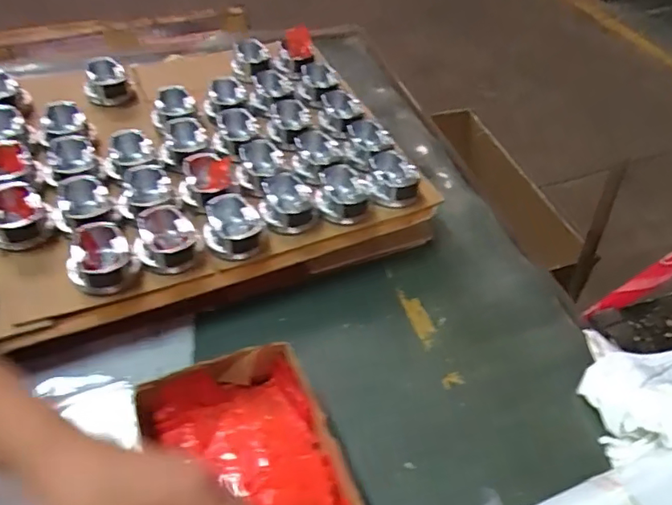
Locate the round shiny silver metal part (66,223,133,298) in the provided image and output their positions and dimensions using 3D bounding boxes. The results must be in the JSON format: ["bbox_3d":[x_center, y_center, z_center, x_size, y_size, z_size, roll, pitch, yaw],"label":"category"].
[{"bbox_3d":[-0.258,0.010,0.581,0.063,0.046,0.069,1,48,-2],"label":"round shiny silver metal part"}]

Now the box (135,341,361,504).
[{"bbox_3d":[-0.077,0.207,0.478,0.166,0.085,0.208,-17,51,-18],"label":"box"}]

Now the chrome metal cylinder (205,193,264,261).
[{"bbox_3d":[-0.121,-0.029,0.631,0.064,0.046,0.063,-7,49,-9],"label":"chrome metal cylinder"}]

